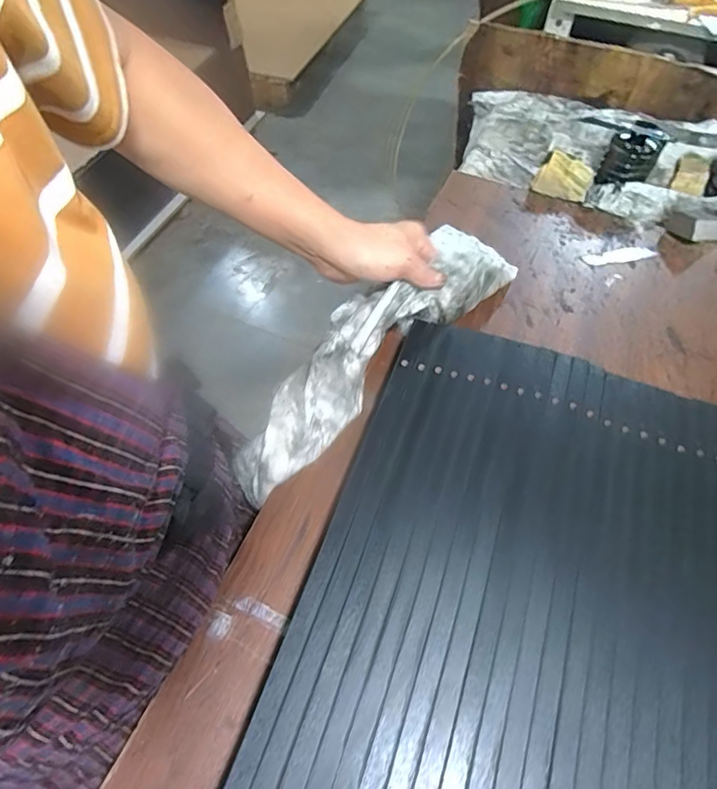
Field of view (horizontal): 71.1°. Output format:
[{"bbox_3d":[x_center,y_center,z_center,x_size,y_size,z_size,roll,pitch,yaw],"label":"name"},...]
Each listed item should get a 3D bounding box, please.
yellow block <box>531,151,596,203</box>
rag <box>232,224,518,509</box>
[{"bbox_3d":[0.274,-0.289,0.668,0.073,0.032,0.057,20,61,12],"label":"yellow block"},{"bbox_3d":[0.015,-0.042,0.491,0.079,0.097,0.344,40,74,22],"label":"rag"}]

